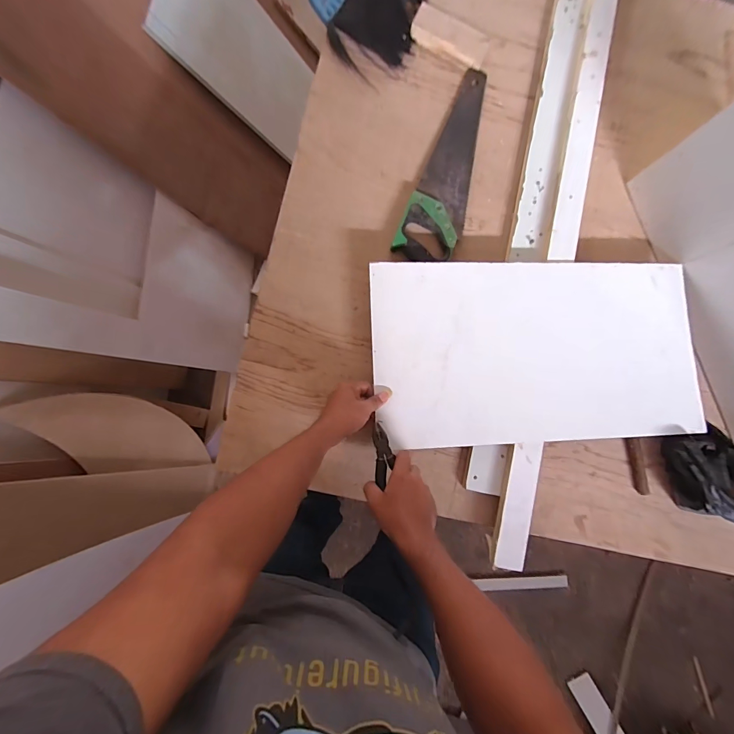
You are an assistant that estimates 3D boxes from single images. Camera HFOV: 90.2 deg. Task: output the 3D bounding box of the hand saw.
[{"bbox_3d":[0.168,-0.385,0.701,0.111,0.021,0.395,21,84,-3],"label":"hand saw"}]

